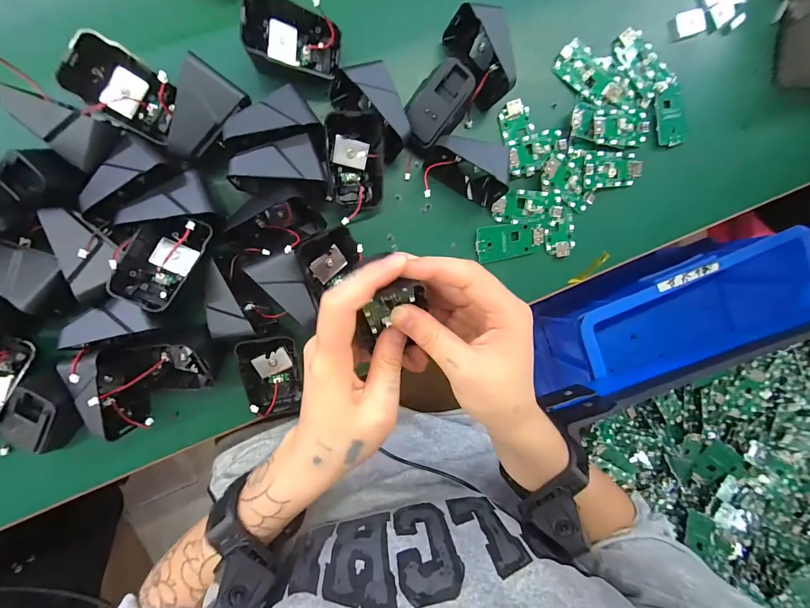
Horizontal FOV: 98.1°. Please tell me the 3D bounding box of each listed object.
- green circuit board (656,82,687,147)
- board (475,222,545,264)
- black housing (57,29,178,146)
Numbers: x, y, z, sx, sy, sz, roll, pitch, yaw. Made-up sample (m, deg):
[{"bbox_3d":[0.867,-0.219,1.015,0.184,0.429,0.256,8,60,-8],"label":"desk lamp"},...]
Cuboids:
[{"bbox_3d":[0.254,-0.179,0.334,0.028,0.008,0.053,-9,95,-8],"label":"green circuit board"},{"bbox_3d":[0.097,-0.058,0.321,0.063,0.006,0.031,-12,95,-8],"label":"board"},{"bbox_3d":[-0.193,-0.147,0.241,0.059,0.016,0.049,13,97,-43],"label":"black housing"}]

